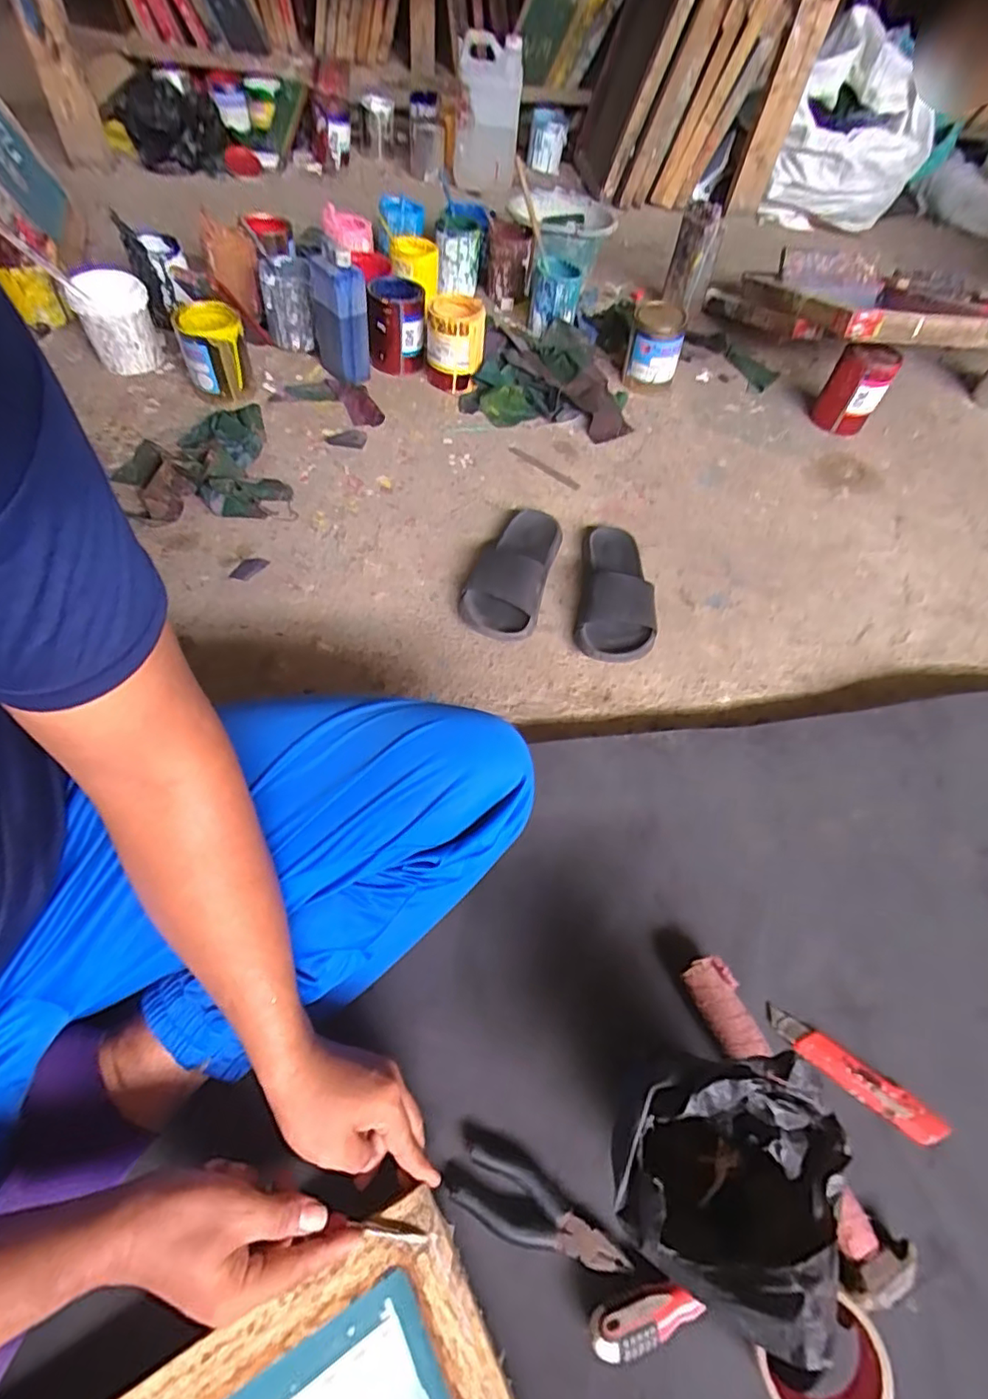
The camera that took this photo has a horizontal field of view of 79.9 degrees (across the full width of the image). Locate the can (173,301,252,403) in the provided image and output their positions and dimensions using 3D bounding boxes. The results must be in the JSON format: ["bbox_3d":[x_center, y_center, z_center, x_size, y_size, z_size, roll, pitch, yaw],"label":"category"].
[{"bbox_3d":[-0.485,-0.604,1.031,0.107,0.126,0.106,-15,59,-15],"label":"can"}]

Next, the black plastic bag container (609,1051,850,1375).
[{"bbox_3d":[0.165,0.346,0.431,0.143,0.188,0.139,29,59,16],"label":"black plastic bag container"}]

